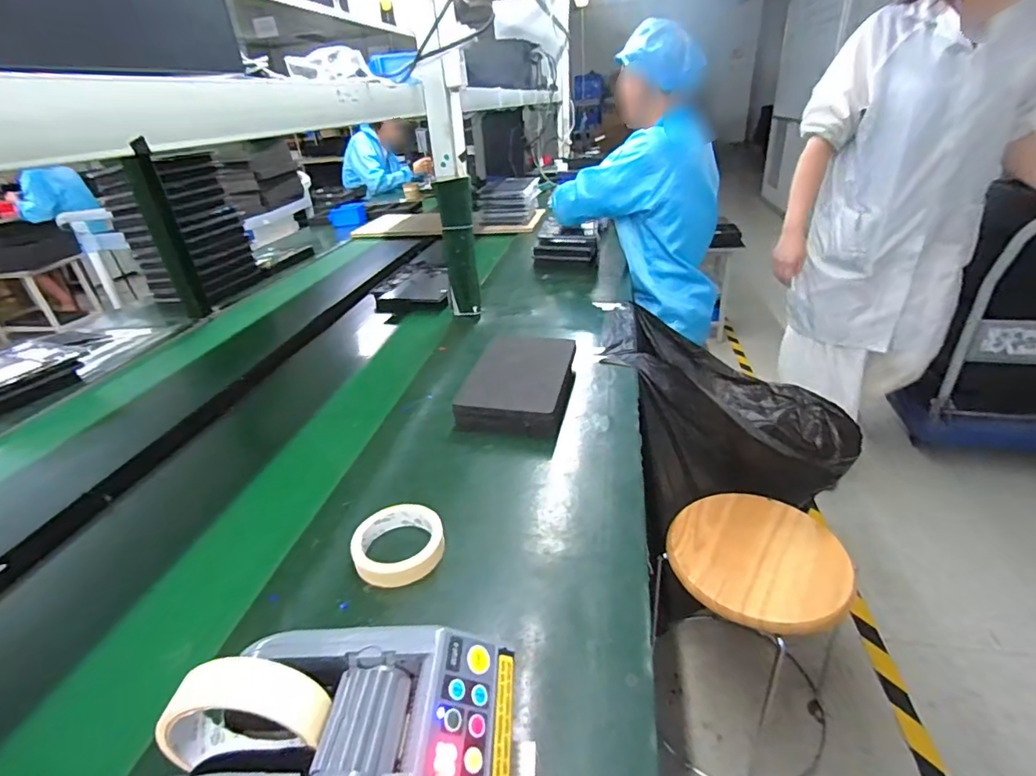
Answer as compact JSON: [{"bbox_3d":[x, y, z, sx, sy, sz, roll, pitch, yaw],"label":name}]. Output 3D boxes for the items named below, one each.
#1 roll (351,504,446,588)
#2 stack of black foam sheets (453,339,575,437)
[{"bbox_3d":[-0.133,0.170,0.560,0.096,0.024,0.092,-3,29,2],"label":"roll"},{"bbox_3d":[0.008,-0.014,0.845,0.160,0.044,0.260,4,31,15],"label":"stack of black foam sheets"}]

